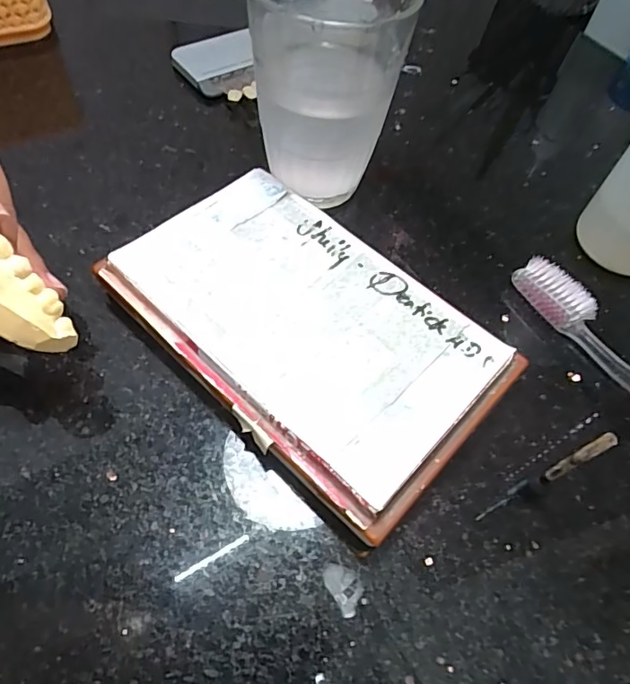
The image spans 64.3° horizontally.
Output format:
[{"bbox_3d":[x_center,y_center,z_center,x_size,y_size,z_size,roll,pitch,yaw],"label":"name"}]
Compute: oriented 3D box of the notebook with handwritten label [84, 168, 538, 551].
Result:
[{"bbox_3d":[-0.004,-0.005,0.203,0.146,0.023,0.092,39,63,18],"label":"notebook with handwritten label"}]

